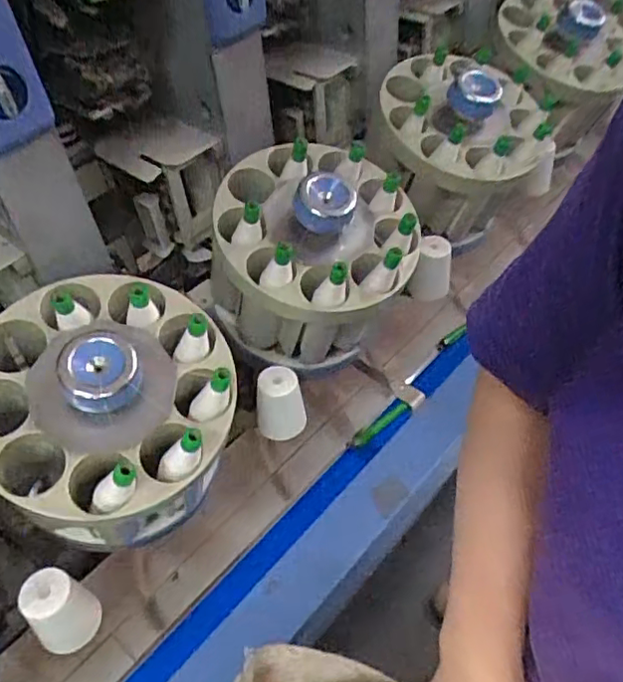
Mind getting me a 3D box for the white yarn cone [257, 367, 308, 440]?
[{"bbox_3d":[-0.040,0.073,0.738,0.058,0.090,0.050,-8,49,-1],"label":"white yarn cone"}]

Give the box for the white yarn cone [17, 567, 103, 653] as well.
[{"bbox_3d":[-0.239,0.255,0.573,0.060,0.057,0.054,24,55,24],"label":"white yarn cone"}]

